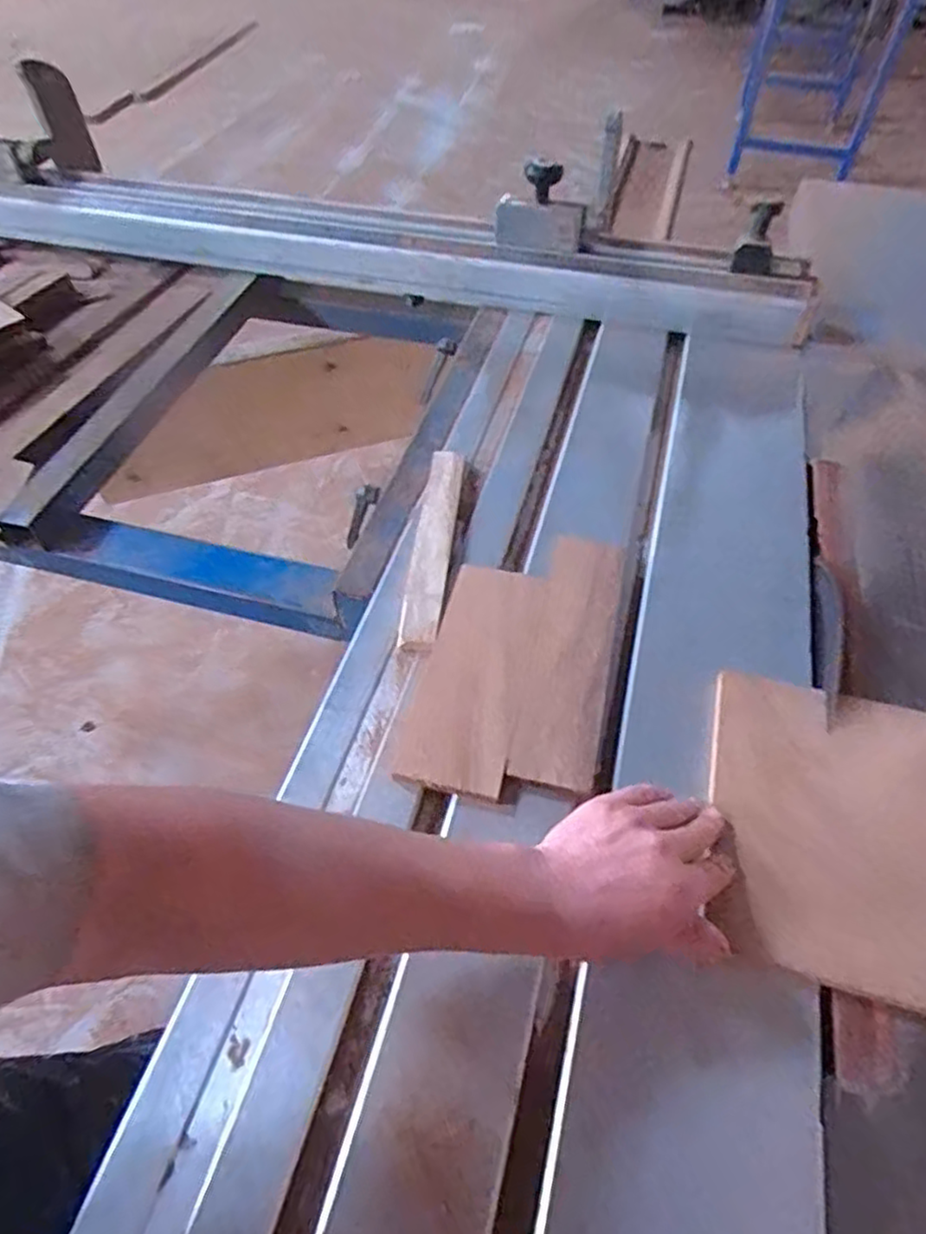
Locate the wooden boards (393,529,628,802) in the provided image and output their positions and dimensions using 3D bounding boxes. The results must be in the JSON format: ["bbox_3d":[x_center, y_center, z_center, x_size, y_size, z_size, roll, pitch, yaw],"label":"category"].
[{"bbox_3d":[0.049,0.027,0.571,0.148,0.014,0.263,10,54,9],"label":"wooden boards"}]

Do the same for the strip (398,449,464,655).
[{"bbox_3d":[-0.028,-0.070,0.640,0.038,0.012,0.245,4,53,5],"label":"strip"}]

